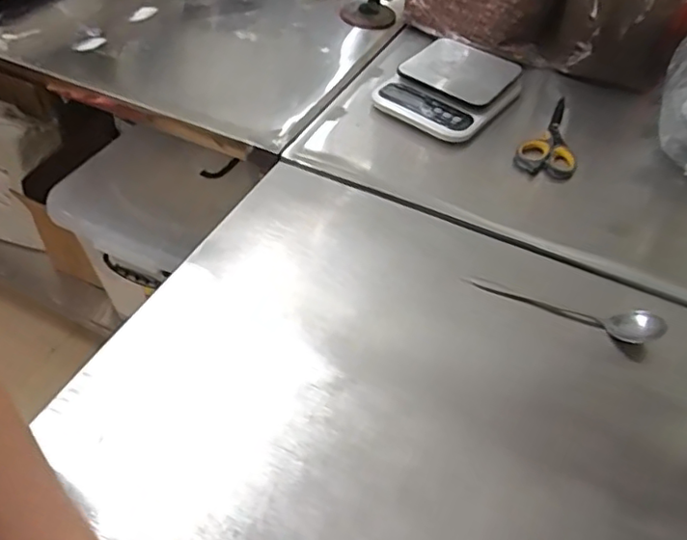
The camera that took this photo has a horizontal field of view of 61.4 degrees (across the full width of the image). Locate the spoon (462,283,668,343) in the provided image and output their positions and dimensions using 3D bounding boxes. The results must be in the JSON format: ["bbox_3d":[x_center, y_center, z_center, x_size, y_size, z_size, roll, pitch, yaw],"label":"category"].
[{"bbox_3d":[0.207,0.030,0.549,0.177,0.027,0.025,20,50,15],"label":"spoon"}]

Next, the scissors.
[{"bbox_3d":[0.285,-0.172,0.749,0.072,0.010,0.176,28,52,21],"label":"scissors"}]

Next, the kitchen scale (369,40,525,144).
[{"bbox_3d":[0.148,-0.253,0.796,0.150,0.037,0.186,31,53,22],"label":"kitchen scale"}]

